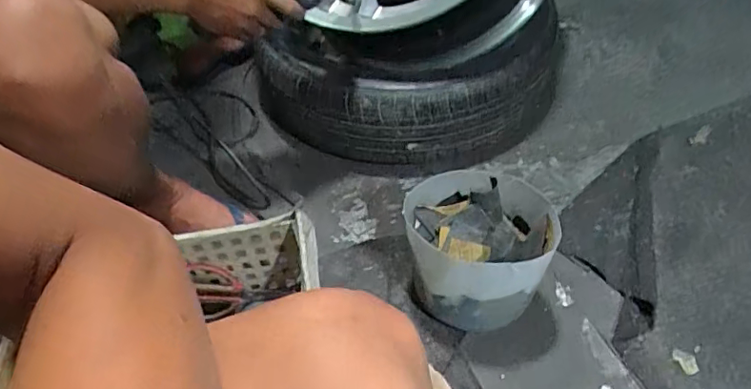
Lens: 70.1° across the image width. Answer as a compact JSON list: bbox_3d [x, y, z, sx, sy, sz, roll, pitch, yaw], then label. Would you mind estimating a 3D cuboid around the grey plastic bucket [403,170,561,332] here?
[{"bbox_3d":[0.125,0.074,0.654,0.162,0.147,0.148,-3,48,4],"label":"grey plastic bucket"}]

